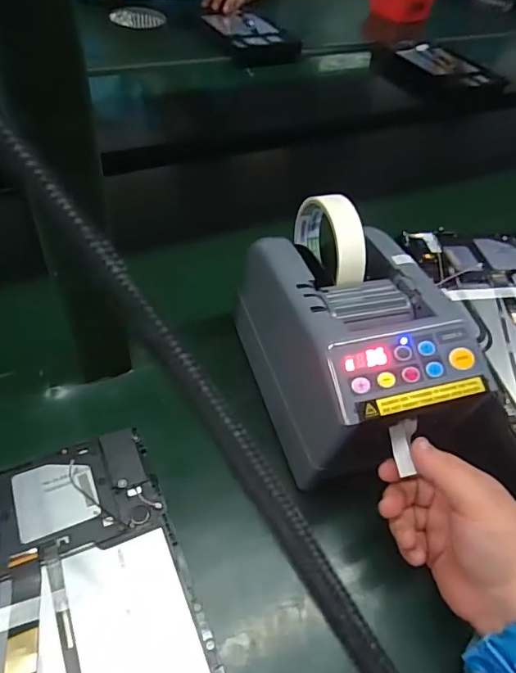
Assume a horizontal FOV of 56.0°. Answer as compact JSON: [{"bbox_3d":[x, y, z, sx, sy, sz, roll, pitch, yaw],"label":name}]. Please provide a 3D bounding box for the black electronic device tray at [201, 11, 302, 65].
[{"bbox_3d":[-0.021,-0.626,1.014,0.144,0.044,0.240,-18,53,-19],"label":"black electronic device tray"}]

